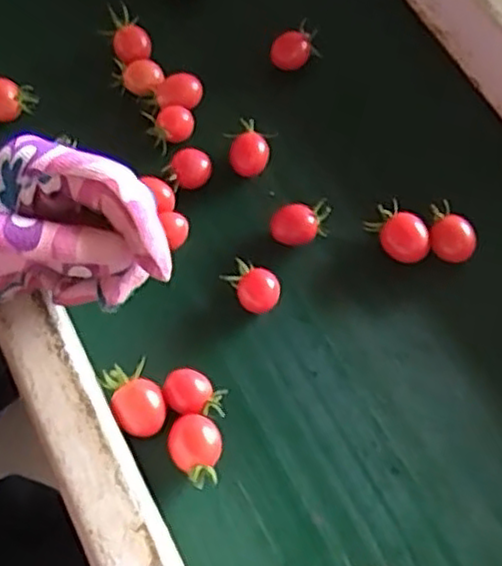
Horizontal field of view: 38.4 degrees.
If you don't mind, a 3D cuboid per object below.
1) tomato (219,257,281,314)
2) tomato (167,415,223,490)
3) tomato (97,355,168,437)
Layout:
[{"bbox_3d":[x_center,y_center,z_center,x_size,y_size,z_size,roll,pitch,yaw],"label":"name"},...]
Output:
[{"bbox_3d":[0.000,0.002,0.414,0.023,0.018,0.035,-39,71,-19],"label":"tomato"},{"bbox_3d":[-0.029,0.088,0.373,0.027,0.022,0.033,11,63,3],"label":"tomato"},{"bbox_3d":[-0.060,0.063,0.382,0.027,0.026,0.036,-24,67,-14],"label":"tomato"}]

